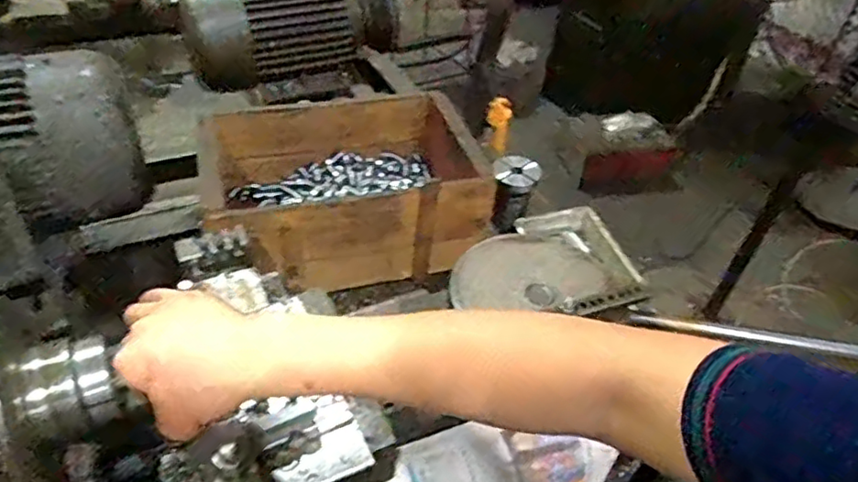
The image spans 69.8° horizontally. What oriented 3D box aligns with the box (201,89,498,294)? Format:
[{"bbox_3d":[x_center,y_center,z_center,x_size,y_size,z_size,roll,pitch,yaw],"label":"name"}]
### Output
[{"bbox_3d":[-0.114,-0.073,0.847,0.352,0.142,0.269,-5,43,-12],"label":"box"}]

